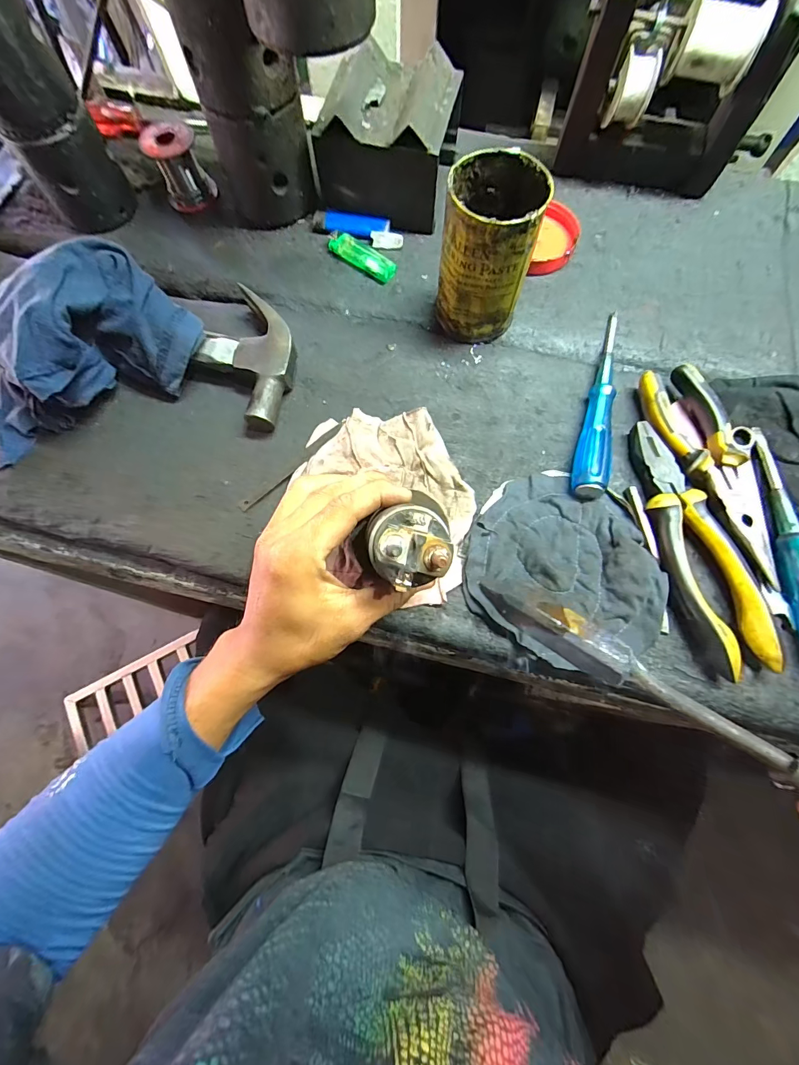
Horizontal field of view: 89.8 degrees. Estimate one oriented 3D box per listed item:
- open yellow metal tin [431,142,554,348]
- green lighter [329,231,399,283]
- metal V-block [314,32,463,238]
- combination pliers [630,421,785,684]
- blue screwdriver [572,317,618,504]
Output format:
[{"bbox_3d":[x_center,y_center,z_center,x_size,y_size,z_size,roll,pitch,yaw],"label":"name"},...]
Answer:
[{"bbox_3d":[0.072,-0.229,0.341,0.076,0.119,0.075,10,71,4],"label":"open yellow metal tin"},{"bbox_3d":[-0.037,-0.280,0.406,0.075,0.013,0.024,34,74,12],"label":"green lighter"},{"bbox_3d":[-0.011,-0.386,0.397,0.127,0.085,0.117,15,71,6],"label":"metal V-block"},{"bbox_3d":[0.226,0.003,0.305,0.050,0.015,0.198,-7,70,-2],"label":"combination pliers"},{"bbox_3d":[0.178,-0.116,0.351,0.026,0.021,0.190,16,71,7],"label":"blue screwdriver"}]

